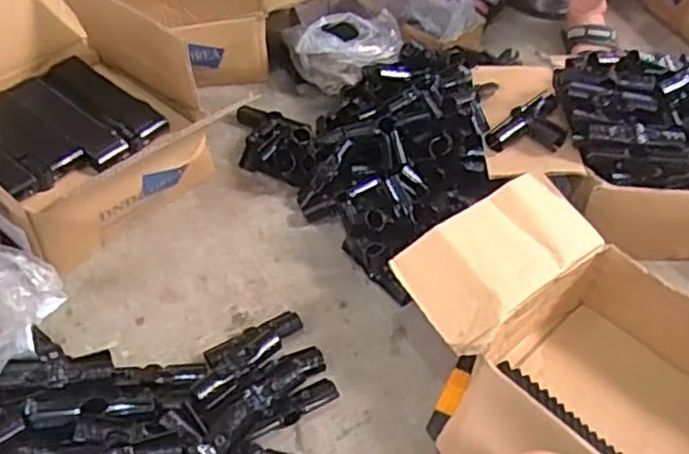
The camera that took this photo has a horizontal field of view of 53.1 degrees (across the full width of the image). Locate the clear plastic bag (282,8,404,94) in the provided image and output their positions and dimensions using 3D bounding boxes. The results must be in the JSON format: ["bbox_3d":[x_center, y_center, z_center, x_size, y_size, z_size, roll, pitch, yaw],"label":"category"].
[{"bbox_3d":[-0.007,-0.320,1.273,0.214,0.125,0.125,4,47,0],"label":"clear plastic bag"}]

